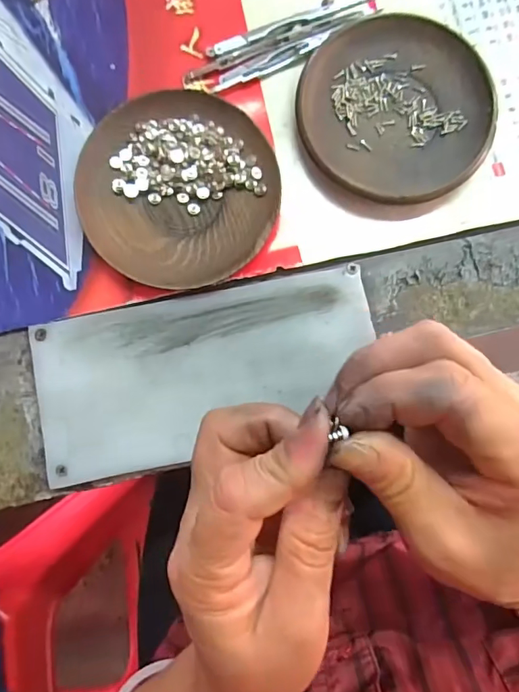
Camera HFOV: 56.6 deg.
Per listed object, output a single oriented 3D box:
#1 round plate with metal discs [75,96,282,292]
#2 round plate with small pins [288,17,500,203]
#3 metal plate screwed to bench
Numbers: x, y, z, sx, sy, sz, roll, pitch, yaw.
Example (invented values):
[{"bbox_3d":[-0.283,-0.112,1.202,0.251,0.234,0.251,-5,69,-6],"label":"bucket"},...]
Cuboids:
[{"bbox_3d":[-0.047,-0.091,0.285,0.113,0.015,0.111,-2,86,-1],"label":"round plate with metal discs"},{"bbox_3d":[0.080,-0.139,0.290,0.113,0.018,0.107,0,86,0],"label":"round plate with small pins"},{"bbox_3d":[-0.030,0.015,0.277,0.193,0.005,0.092,-12,83,-1],"label":"metal plate screwed to bench"}]

